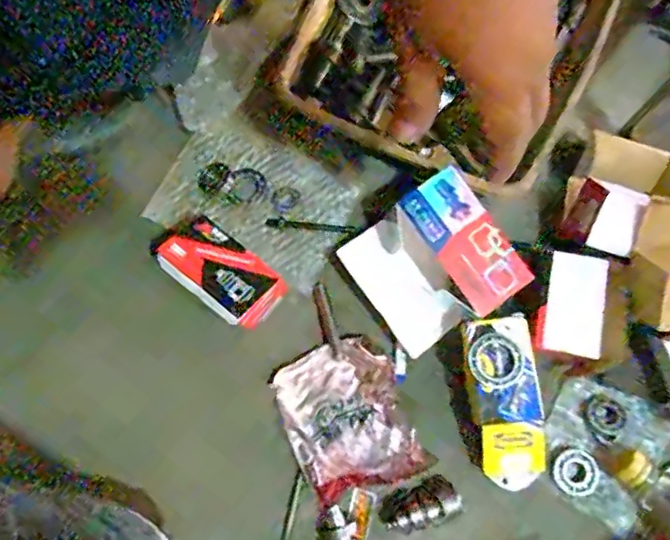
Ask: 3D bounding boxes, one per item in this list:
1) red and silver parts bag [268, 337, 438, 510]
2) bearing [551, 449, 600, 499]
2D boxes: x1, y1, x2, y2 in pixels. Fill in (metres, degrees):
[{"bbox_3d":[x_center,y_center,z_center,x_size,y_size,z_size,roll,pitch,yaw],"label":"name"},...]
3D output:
[{"bbox_3d":[0.011,0.135,0.536,0.108,0.024,0.129,-22,78,-5],"label":"red and silver parts bag"},{"bbox_3d":[0.216,0.181,0.527,0.043,0.011,0.039,-5,77,-1],"label":"bearing"}]

